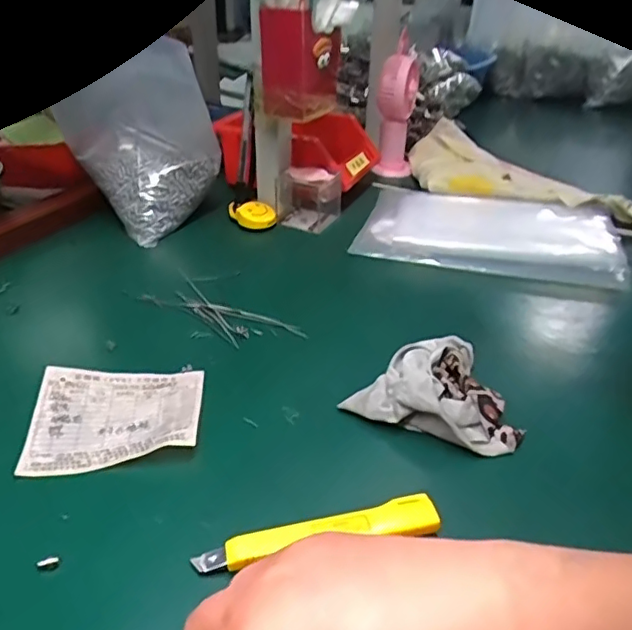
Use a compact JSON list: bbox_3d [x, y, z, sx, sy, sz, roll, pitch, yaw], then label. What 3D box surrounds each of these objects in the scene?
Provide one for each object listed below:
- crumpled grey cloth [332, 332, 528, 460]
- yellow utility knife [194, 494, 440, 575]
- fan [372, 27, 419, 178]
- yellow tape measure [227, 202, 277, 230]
[{"bbox_3d":[0.091,0.050,0.410,0.107,0.034,0.095,17,36,23],"label":"crumpled grey cloth"},{"bbox_3d":[0.002,0.117,0.313,0.128,0.015,0.019,-6,34,-12],"label":"yellow utility knife"},{"bbox_3d":[0.107,-0.269,0.782,0.057,0.161,0.049,3,33,1],"label":"fan"},{"bbox_3d":[-0.072,-0.111,0.660,0.052,0.023,0.037,0,33,-3],"label":"yellow tape measure"}]

